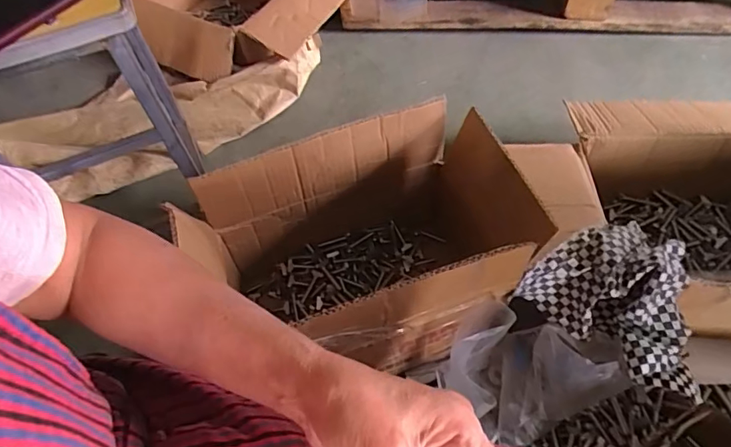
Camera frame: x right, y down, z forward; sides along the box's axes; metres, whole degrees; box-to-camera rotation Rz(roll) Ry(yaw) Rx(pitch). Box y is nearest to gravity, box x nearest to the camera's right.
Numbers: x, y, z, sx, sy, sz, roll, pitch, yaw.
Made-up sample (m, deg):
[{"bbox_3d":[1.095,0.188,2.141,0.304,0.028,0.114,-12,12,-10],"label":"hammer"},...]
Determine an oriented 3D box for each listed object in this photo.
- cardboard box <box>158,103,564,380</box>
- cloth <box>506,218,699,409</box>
[{"bbox_3d":[0.002,0.052,0.653,0.375,0.254,0.261,-19,57,-12],"label":"cardboard box"},{"bbox_3d":[0.298,0.083,0.595,0.211,0.105,0.178,21,60,18],"label":"cloth"}]

